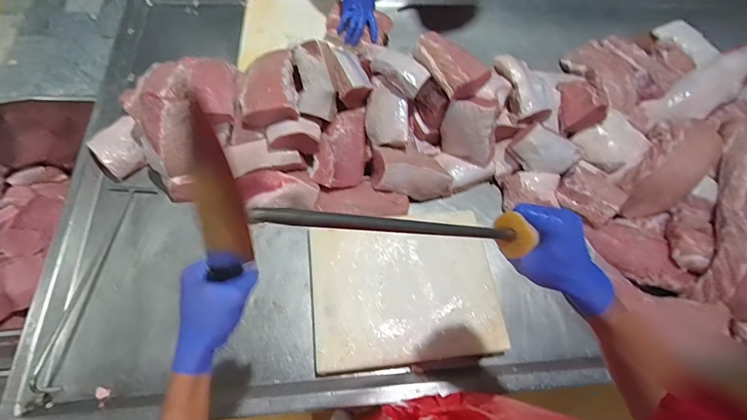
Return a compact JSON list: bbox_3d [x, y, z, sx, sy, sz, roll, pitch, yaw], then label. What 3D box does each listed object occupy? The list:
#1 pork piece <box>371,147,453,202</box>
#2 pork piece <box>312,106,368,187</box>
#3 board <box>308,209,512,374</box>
[{"bbox_3d":[0.085,-0.080,0.851,0.180,0.095,0.058,10,30,-20],"label":"pork piece"},{"bbox_3d":[-0.077,-0.134,0.854,0.113,0.065,0.166,3,87,-16],"label":"pork piece"},{"bbox_3d":[0.061,0.141,0.756,0.358,0.018,0.292,-6,67,-5],"label":"board"}]

